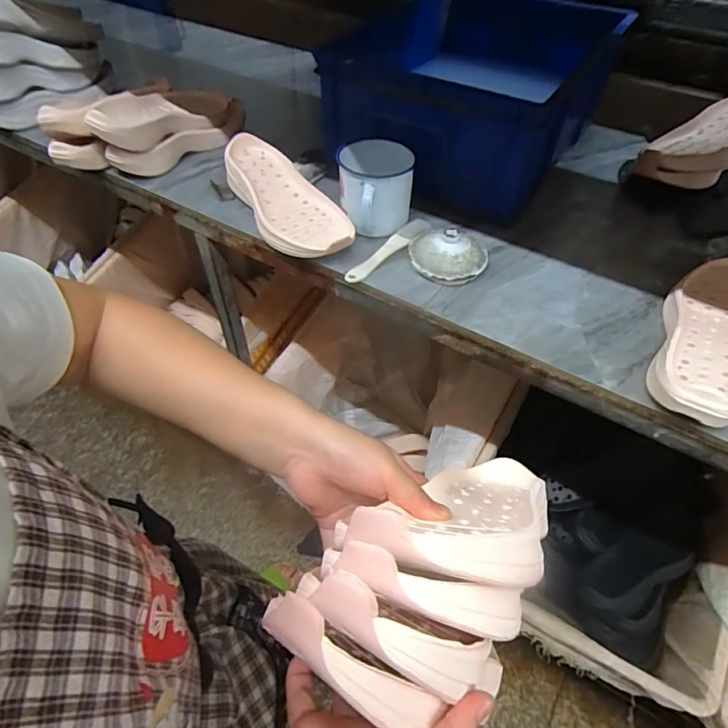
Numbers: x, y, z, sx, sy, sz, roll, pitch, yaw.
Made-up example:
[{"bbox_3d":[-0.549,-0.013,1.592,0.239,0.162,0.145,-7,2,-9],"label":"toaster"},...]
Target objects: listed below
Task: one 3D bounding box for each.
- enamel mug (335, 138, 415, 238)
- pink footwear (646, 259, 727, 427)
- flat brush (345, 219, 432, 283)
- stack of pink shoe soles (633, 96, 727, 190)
[{"bbox_3d":[0.016,-0.242,0.658,0.106,0.091,0.112,5,50,3],"label":"enamel mug"},{"bbox_3d":[0.388,-0.042,0.533,0.104,0.044,0.280,32,56,23],"label":"pink footwear"},{"bbox_3d":[0.035,-0.154,0.647,0.155,0.031,0.024,-36,59,-27],"label":"flat brush"},{"bbox_3d":[0.551,-0.354,0.756,0.267,0.063,0.108,-36,60,-11],"label":"stack of pink shoe soles"}]

